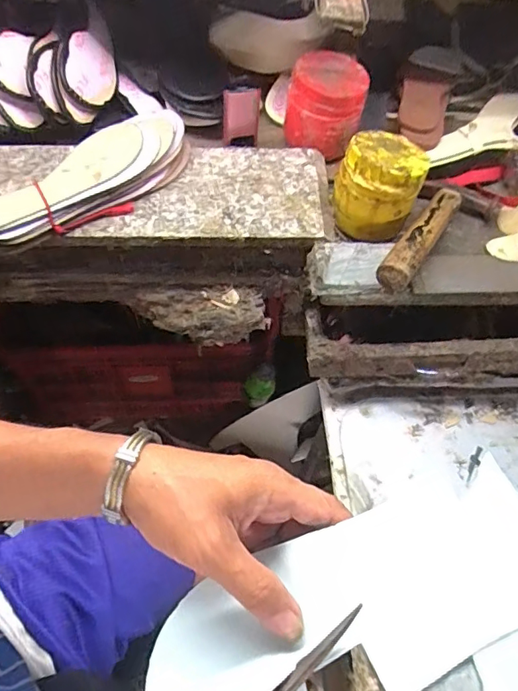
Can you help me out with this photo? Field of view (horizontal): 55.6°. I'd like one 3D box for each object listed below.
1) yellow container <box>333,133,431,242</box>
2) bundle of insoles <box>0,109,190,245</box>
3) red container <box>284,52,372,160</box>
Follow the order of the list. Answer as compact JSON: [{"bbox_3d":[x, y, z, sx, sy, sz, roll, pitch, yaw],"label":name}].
[{"bbox_3d":[0.142,-0.192,0.586,0.092,0.095,0.088,18,58,6],"label":"yellow container"},{"bbox_3d":[-0.189,-0.195,0.570,0.100,0.036,0.281,36,62,17],"label":"bundle of insoles"},{"bbox_3d":[0.086,-0.312,0.636,0.095,0.090,0.088,6,58,-1],"label":"red container"}]

